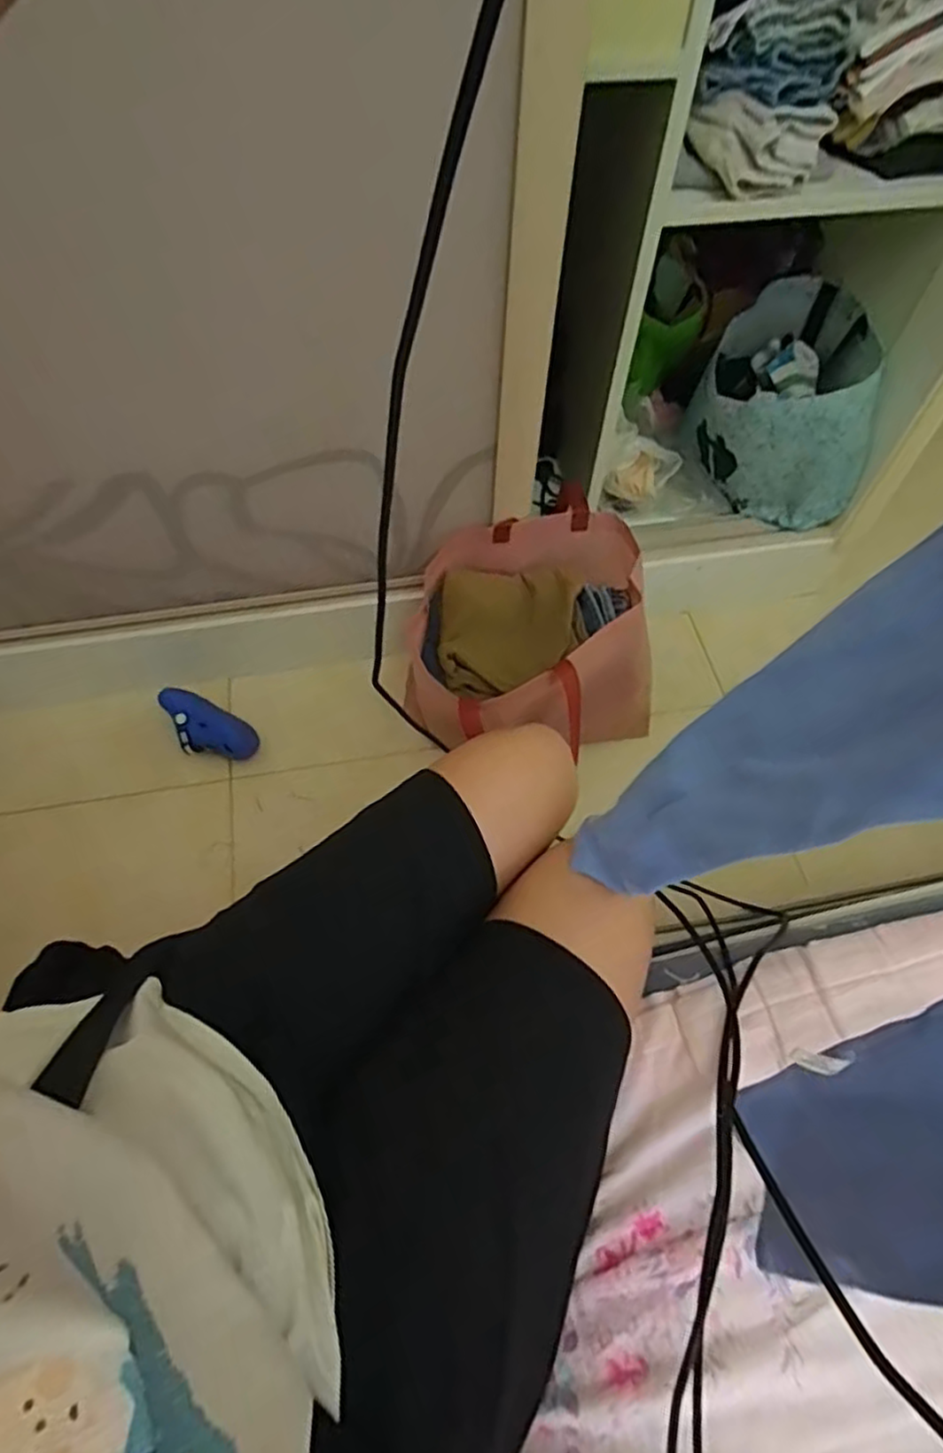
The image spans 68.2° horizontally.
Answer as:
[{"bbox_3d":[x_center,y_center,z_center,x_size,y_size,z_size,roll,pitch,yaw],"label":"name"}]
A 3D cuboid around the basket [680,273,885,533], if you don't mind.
[{"bbox_3d":[0.481,-0.512,1.119,0.230,0.255,0.290,12,61,5],"label":"basket"}]

